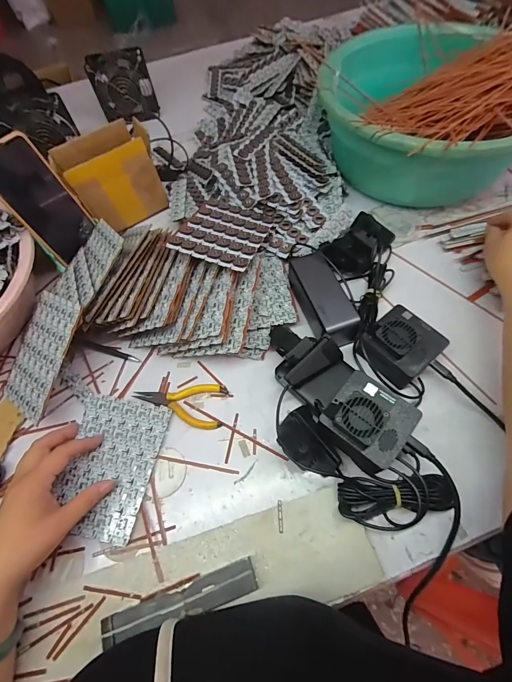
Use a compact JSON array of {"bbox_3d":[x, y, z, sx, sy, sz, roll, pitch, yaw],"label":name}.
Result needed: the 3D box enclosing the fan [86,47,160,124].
[{"bbox_3d":[-0.283,-0.546,0.677,0.118,0.113,0.032,-14,47,-3],"label":"fan"}]

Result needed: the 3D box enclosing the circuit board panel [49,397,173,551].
[{"bbox_3d":[-0.174,0.142,0.372,0.110,0.006,0.149,9,64,9],"label":"circuit board panel"}]

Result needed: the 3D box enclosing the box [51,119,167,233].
[{"bbox_3d":[-0.235,-0.276,0.525,0.140,0.106,0.108,-29,65,-11],"label":"box"}]

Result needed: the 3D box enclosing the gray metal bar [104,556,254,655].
[{"bbox_3d":[-0.069,0.241,0.290,0.140,0.022,0.026,-19,63,-6],"label":"gray metal bar"}]

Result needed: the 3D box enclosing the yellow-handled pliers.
[{"bbox_3d":[-0.098,0.077,0.399,0.117,0.007,0.056,6,64,7],"label":"yellow-handled pliers"}]

